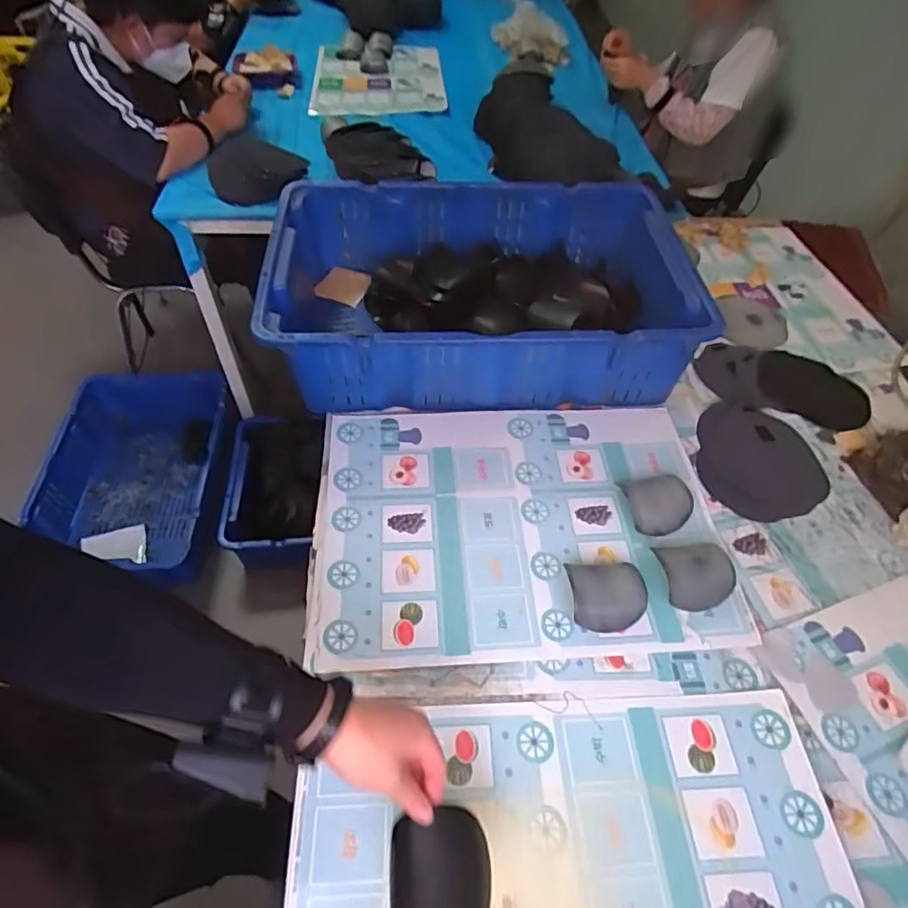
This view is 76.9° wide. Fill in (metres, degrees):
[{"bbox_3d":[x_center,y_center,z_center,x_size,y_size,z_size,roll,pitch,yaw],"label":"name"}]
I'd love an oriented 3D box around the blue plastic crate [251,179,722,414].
[{"bbox_3d":[0.044,-0.274,0.960,0.645,0.164,0.437,0,51,-5],"label":"blue plastic crate"}]

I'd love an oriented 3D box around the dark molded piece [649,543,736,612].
[{"bbox_3d":[0.301,0.150,0.715,0.092,0.040,0.083,-6,52,-10],"label":"dark molded piece"}]

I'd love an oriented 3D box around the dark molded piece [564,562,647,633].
[{"bbox_3d":[0.186,0.173,0.692,0.089,0.034,0.075,1,51,-4],"label":"dark molded piece"}]

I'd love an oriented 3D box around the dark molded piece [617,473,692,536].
[{"bbox_3d":[0.280,0.068,0.778,0.085,0.032,0.081,-9,52,-12],"label":"dark molded piece"}]

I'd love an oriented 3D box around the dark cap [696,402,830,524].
[{"bbox_3d":[0.483,0.013,0.893,0.198,0.016,0.221,14,51,6],"label":"dark cap"}]

